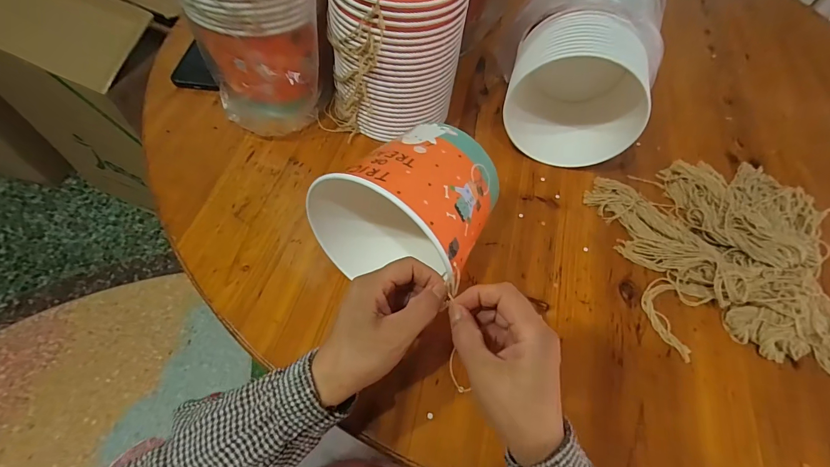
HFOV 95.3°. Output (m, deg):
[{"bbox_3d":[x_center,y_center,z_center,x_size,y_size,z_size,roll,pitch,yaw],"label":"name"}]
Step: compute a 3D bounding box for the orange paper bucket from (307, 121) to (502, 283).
[{"bbox_3d":[-0.005,-0.040,0.370,0.152,0.131,0.136,25,61,10],"label":"orange paper bucket"}]

